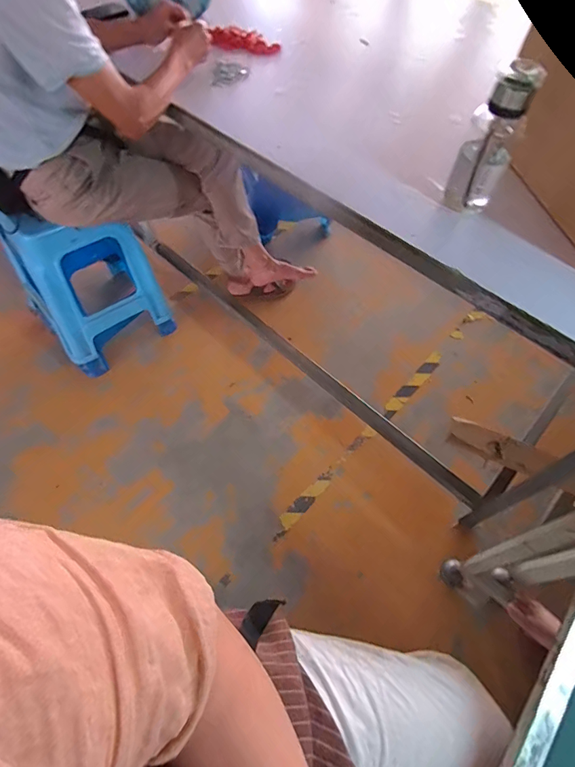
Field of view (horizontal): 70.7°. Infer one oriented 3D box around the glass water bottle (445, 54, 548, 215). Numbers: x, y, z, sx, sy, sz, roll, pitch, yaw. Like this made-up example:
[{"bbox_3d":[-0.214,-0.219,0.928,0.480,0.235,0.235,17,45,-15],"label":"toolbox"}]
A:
[{"bbox_3d":[0.352,-0.412,0.705,0.082,0.225,0.073,24,60,12],"label":"glass water bottle"}]

